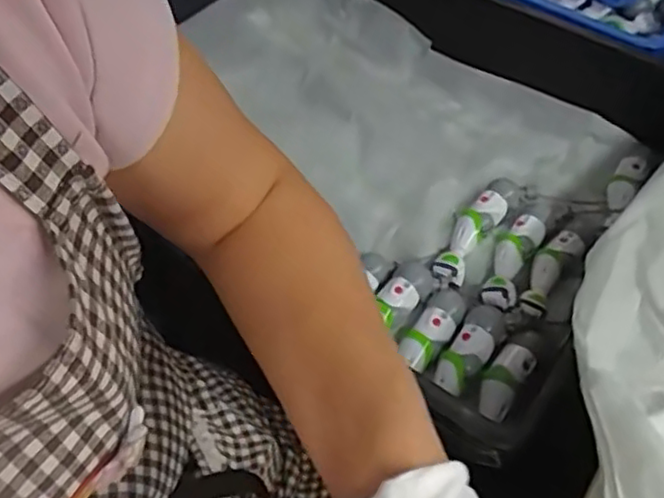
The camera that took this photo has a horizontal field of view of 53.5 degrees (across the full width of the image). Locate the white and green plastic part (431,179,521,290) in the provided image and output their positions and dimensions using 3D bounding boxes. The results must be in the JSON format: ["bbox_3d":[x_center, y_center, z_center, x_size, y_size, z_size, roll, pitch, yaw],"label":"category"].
[{"bbox_3d":[0.138,-0.021,0.637,0.036,0.023,0.132,30,54,21],"label":"white and green plastic part"}]

